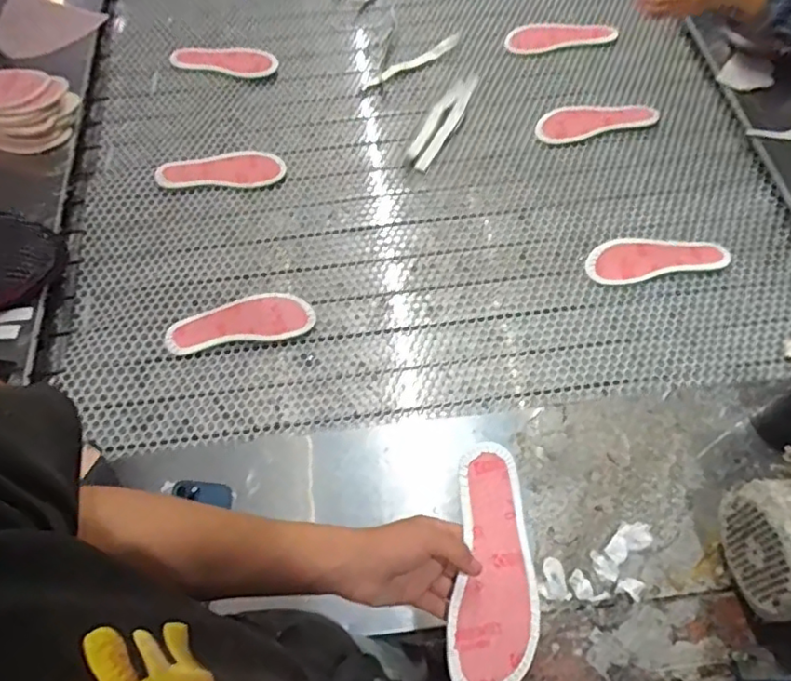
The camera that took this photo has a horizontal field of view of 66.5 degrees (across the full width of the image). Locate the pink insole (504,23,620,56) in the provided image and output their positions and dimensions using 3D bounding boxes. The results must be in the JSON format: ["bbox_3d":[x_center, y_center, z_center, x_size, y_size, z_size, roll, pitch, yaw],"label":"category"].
[{"bbox_3d":[0.325,-0.611,1.200,0.216,0.011,0.081,-8,64,-4],"label":"pink insole"}]

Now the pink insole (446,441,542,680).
[{"bbox_3d":[0.090,0.210,0.557,0.078,0.016,0.220,2,78,1],"label":"pink insole"}]

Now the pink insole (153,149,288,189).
[{"bbox_3d":[-0.305,-0.293,1.054,0.219,0.015,0.082,-9,64,-5],"label":"pink insole"}]

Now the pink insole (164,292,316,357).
[{"bbox_3d":[-0.236,-0.031,0.918,0.216,0.010,0.086,-9,62,-9],"label":"pink insole"}]

